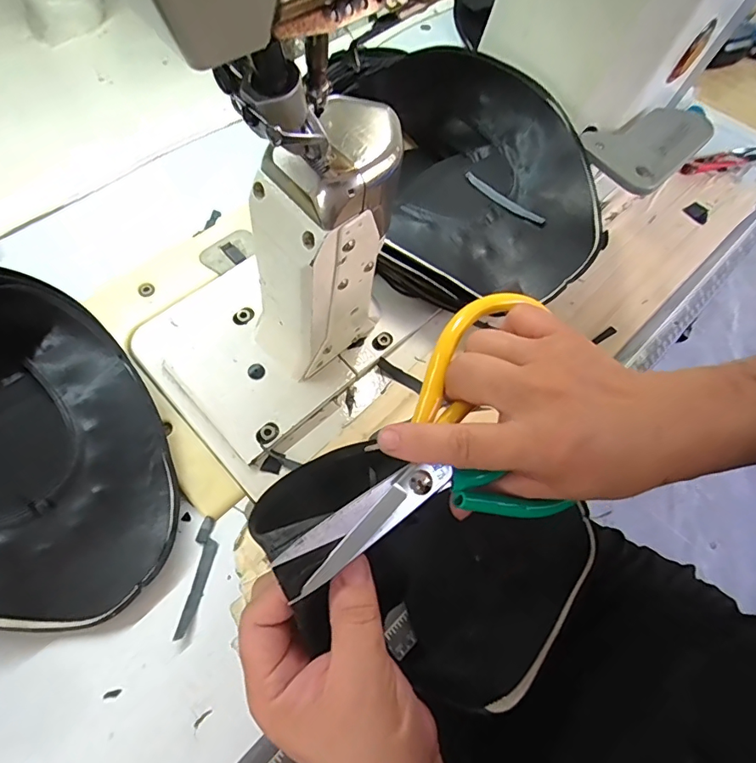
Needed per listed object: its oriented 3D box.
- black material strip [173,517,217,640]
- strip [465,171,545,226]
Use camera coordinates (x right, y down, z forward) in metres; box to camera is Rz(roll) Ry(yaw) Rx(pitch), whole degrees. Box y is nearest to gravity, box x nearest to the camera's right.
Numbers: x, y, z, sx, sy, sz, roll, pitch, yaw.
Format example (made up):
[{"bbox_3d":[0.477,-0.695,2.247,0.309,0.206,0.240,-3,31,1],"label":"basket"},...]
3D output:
[{"bbox_3d":[-0.113,0.122,0.307,0.013,0.004,0.071,3,61,0],"label":"black material strip"},{"bbox_3d":[0.093,-0.136,0.359,0.070,0.007,0.007,40,67,19],"label":"strip"}]

